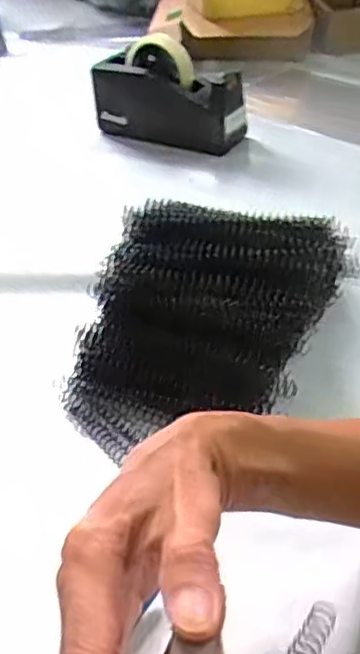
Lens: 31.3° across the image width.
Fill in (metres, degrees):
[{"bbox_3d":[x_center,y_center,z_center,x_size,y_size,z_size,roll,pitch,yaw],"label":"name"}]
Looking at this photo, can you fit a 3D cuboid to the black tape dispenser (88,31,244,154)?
[{"bbox_3d":[-0.018,-0.306,0.837,0.206,0.108,0.053,16,42,23],"label":"black tape dispenser"}]

